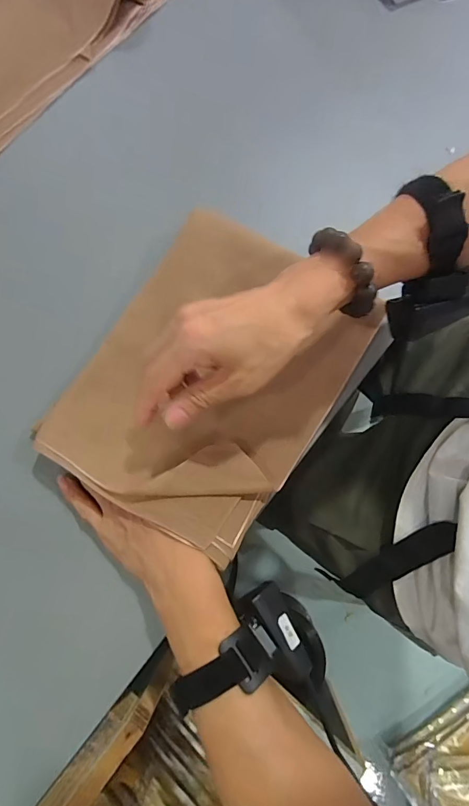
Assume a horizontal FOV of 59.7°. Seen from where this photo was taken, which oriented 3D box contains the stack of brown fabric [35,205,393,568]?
[{"bbox_3d":[-0.013,-0.029,0.376,0.216,0.038,0.281,31,78,9],"label":"stack of brown fabric"}]

